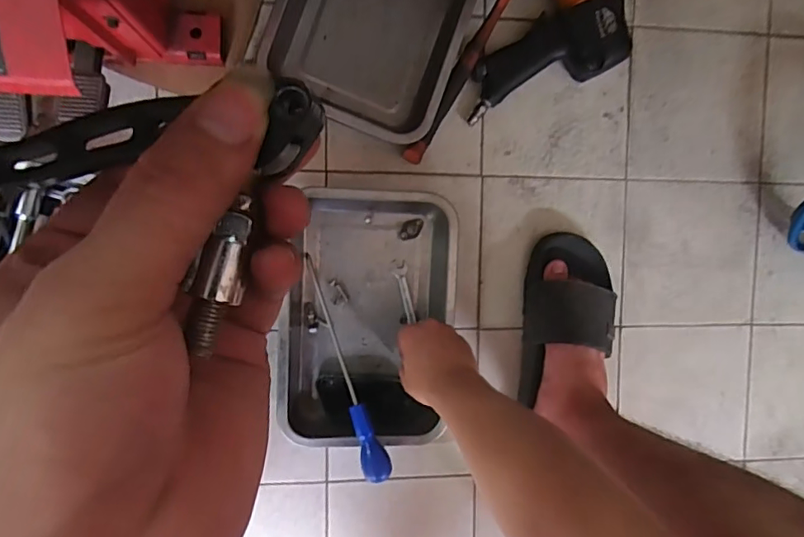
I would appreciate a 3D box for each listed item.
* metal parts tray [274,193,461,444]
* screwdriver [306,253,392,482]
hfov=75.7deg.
[{"bbox_3d":[-0.045,0.061,0.646,0.206,0.048,0.312,3,94,-7],"label":"metal parts tray"},{"bbox_3d":[-0.070,0.121,0.637,0.031,0.026,0.283,-18,82,-6],"label":"screwdriver"}]

